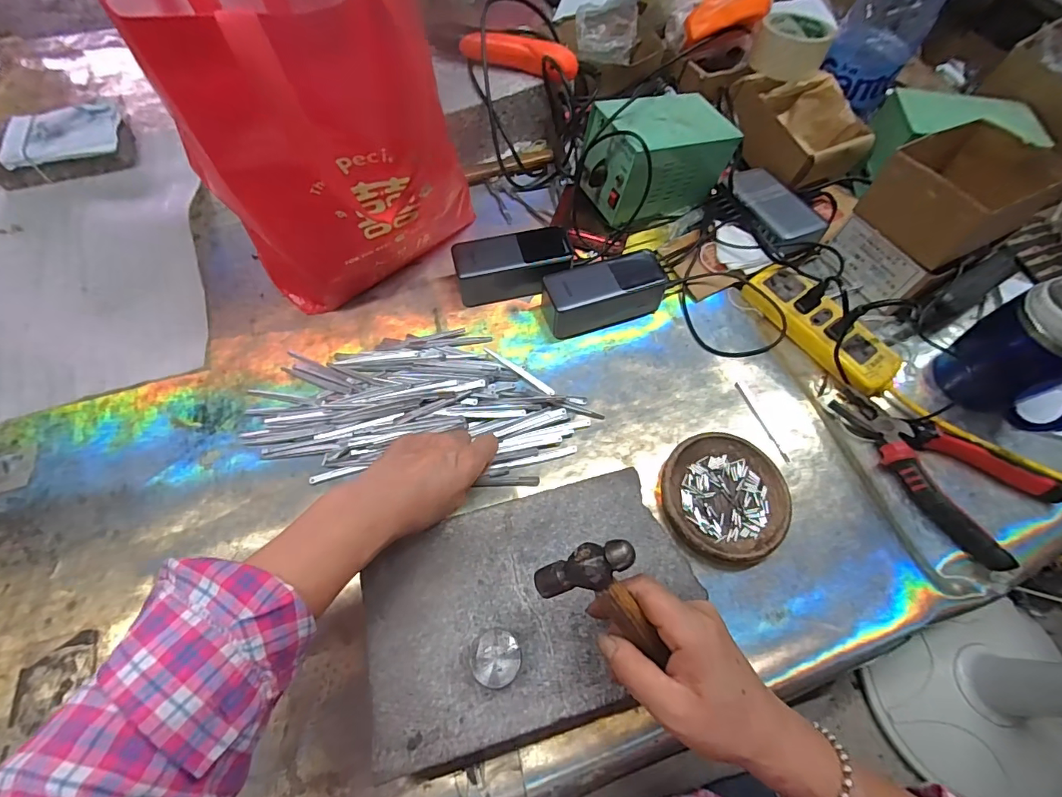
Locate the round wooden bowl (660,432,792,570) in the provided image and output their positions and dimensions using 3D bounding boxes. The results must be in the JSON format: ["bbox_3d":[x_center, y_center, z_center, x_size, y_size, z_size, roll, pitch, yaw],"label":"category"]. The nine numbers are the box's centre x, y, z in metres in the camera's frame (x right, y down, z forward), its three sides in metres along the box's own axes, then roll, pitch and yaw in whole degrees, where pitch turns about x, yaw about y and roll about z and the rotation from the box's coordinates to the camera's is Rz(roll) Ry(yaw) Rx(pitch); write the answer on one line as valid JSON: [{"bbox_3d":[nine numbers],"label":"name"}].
[{"bbox_3d":[0.179,0.088,0.430,0.112,0.019,0.116,0,63,-1],"label":"round wooden bowl"}]

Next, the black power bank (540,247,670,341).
[{"bbox_3d":[0.081,-0.119,0.514,0.133,0.052,0.058,-16,64,-9],"label":"black power bank"}]

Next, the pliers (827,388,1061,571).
[{"bbox_3d":[0.399,0.063,0.462,0.198,0.030,0.107,42,70,18],"label":"pliers"}]

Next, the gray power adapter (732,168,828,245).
[{"bbox_3d":[0.305,-0.241,0.581,0.075,0.022,0.125,-27,67,-14],"label":"gray power adapter"}]

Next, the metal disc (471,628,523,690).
[{"bbox_3d":[-0.022,0.177,0.317,0.032,0.022,0.035,0,63,-1],"label":"metal disc"}]

